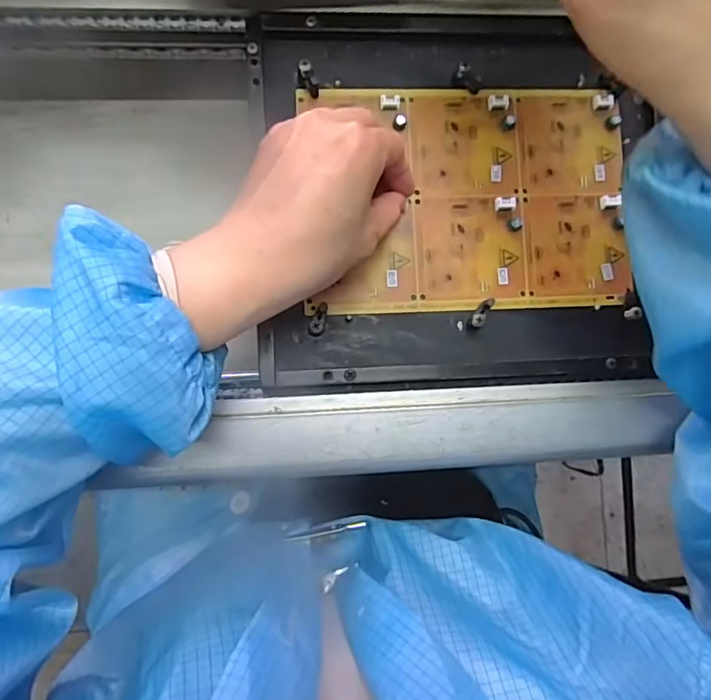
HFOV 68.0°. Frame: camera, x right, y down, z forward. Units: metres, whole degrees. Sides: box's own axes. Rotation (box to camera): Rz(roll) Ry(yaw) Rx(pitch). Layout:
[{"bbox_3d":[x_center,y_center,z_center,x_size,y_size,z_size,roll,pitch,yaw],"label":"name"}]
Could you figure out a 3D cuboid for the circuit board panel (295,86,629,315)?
[{"bbox_3d":[0.075,-0.097,0.337,0.200,0.012,0.142,-2,86,-8],"label":"circuit board panel"}]

